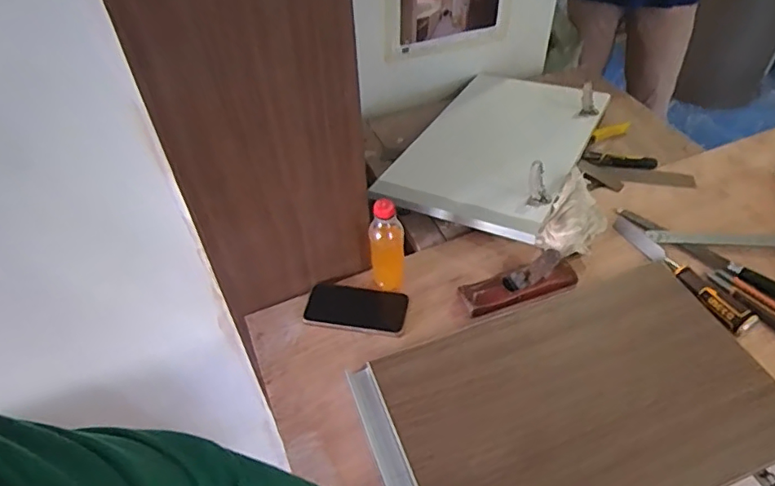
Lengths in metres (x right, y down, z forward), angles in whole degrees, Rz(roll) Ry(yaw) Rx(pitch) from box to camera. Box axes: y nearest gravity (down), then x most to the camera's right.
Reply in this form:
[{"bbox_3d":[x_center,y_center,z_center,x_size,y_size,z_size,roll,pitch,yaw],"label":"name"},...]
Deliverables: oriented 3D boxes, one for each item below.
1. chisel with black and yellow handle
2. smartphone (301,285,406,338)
[{"bbox_3d":[0.480,0.038,0.890,0.037,0.030,0.271,-20,49,-15],"label":"chisel with black and yellow handle"},{"bbox_3d":[-0.053,0.109,0.880,0.164,0.010,0.083,1,54,11],"label":"smartphone"}]

